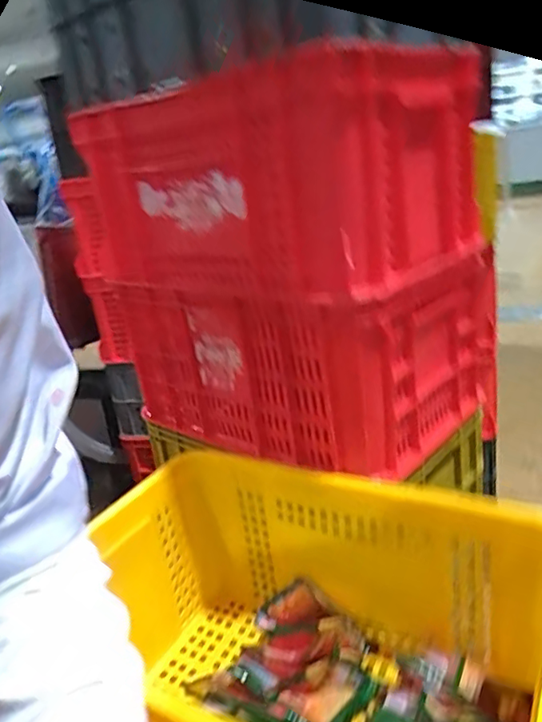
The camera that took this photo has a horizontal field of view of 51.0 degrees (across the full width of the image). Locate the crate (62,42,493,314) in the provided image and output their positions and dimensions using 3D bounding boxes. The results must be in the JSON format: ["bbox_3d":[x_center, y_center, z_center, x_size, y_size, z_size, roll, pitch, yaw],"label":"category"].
[{"bbox_3d":[-0.006,-0.255,0.823,0.509,0.241,0.337,12,25,40],"label":"crate"}]

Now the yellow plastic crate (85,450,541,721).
[{"bbox_3d":[0.012,0.322,0.622,0.520,0.263,0.345,7,22,31],"label":"yellow plastic crate"}]

